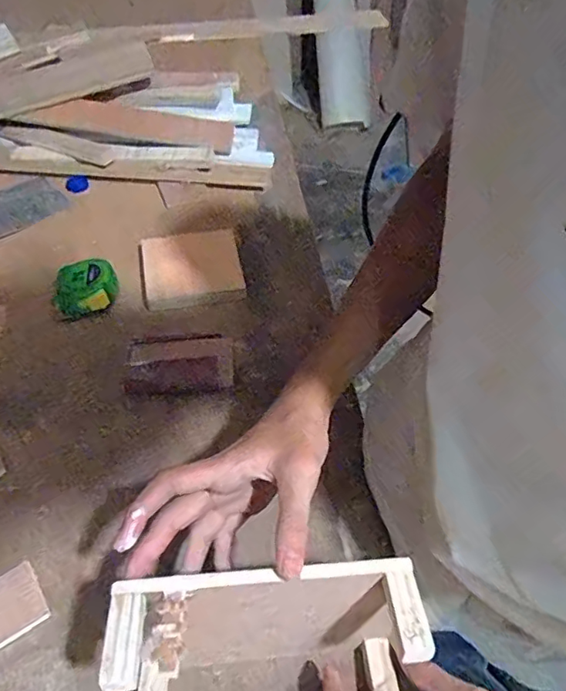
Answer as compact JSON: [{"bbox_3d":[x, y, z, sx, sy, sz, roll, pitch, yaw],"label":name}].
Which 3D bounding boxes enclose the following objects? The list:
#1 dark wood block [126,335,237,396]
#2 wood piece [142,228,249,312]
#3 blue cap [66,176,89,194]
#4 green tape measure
[{"bbox_3d":[-0.108,0.020,0.553,0.109,0.013,0.066,-5,54,-6],"label":"dark wood block"},{"bbox_3d":[-0.113,-0.095,0.645,0.117,0.018,0.125,-10,54,-9],"label":"wood piece"},{"bbox_3d":[-0.301,-0.236,0.765,0.031,0.011,0.030,1,53,-1],"label":"blue cap"},{"bbox_3d":[-0.229,-0.066,0.607,0.070,0.035,0.059,-22,57,-17],"label":"green tape measure"}]

